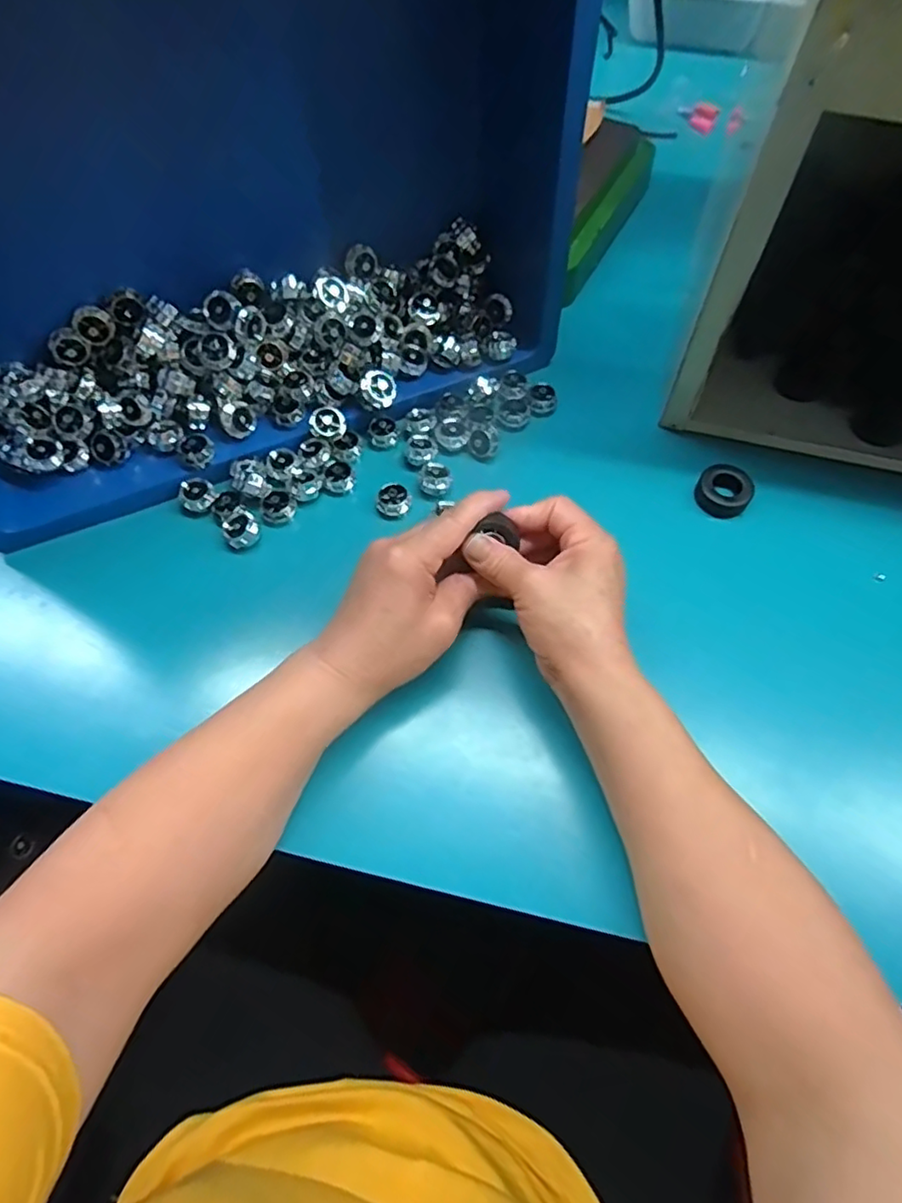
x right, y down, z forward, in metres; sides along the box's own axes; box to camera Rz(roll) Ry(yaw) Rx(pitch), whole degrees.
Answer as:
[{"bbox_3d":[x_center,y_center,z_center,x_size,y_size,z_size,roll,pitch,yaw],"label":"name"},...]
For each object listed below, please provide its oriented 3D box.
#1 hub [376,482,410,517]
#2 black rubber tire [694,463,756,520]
[{"bbox_3d":[-0.040,-0.071,0.434,0.023,0.011,0.022,-1,66,1],"label":"hub"},{"bbox_3d":[0.195,-0.079,0.443,0.037,0.014,0.035,-1,66,1],"label":"black rubber tire"}]

